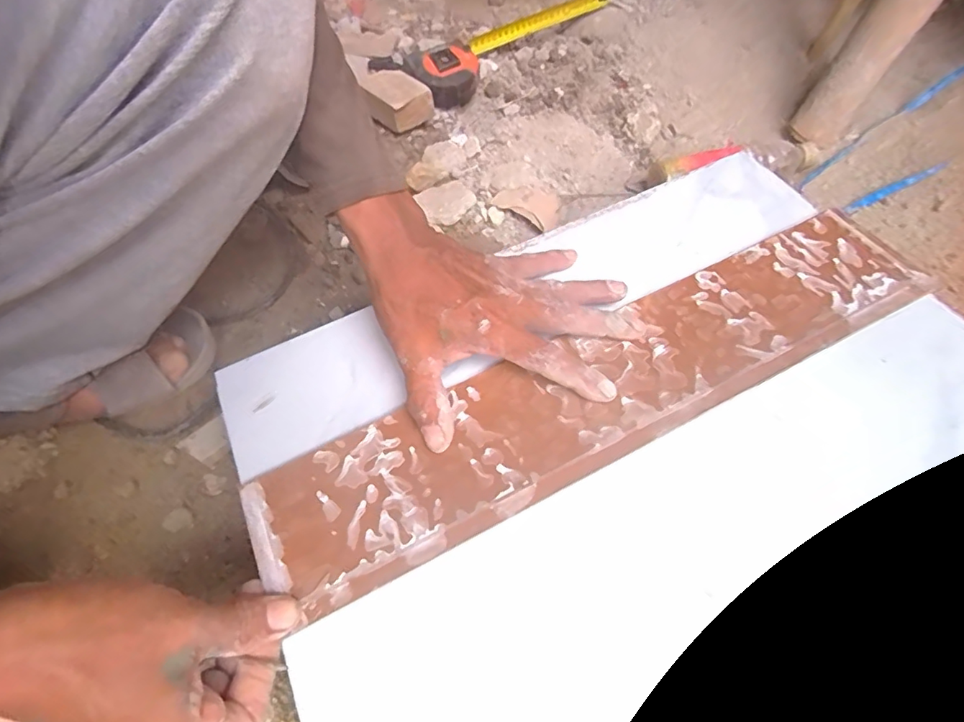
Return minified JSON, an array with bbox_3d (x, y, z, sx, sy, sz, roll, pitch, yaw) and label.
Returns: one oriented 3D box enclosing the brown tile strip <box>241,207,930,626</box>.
[{"bbox_3d":[0.085,0.013,0.351,0.475,0.005,0.094,-25,60,-11],"label":"brown tile strip"}]

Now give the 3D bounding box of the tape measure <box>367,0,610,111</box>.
[{"bbox_3d":[0.047,-0.462,0.746,0.392,0.054,0.093,-39,64,-20],"label":"tape measure"}]

